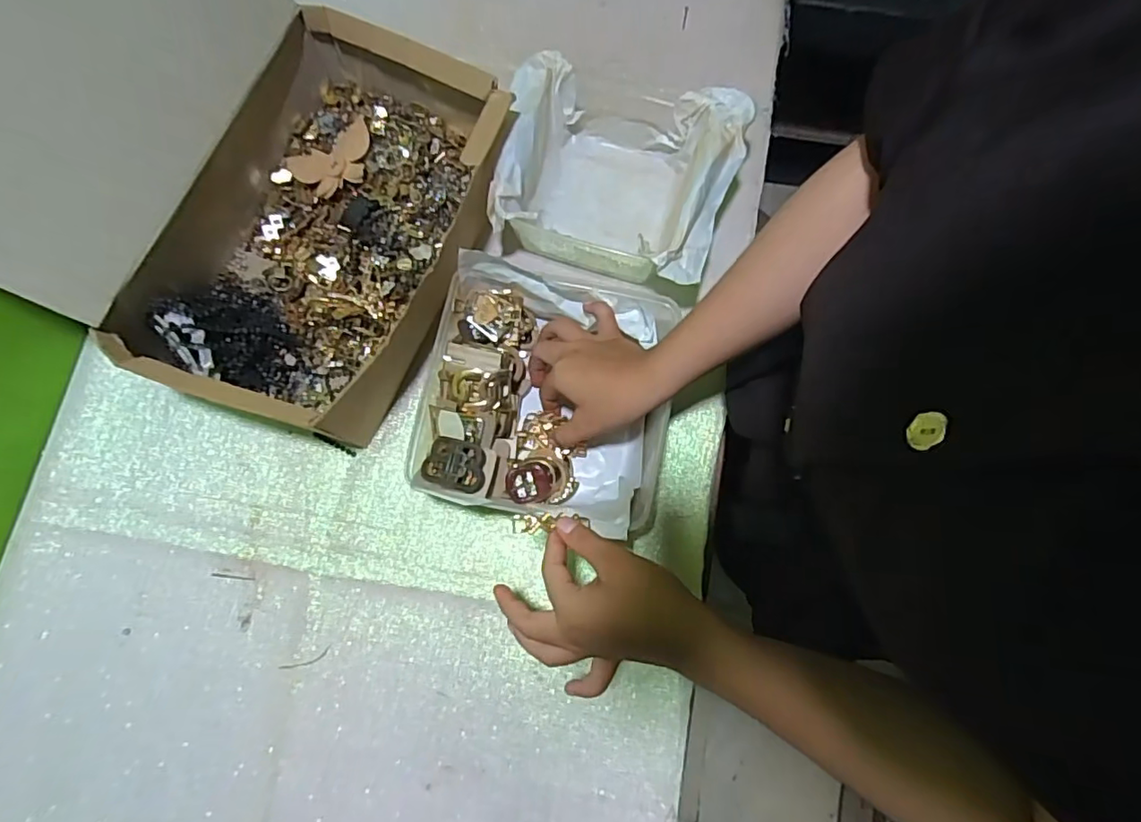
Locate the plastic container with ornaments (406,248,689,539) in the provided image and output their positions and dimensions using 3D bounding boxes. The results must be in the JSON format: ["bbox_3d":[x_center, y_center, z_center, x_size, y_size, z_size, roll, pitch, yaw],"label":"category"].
[{"bbox_3d":[-0.015,-0.014,0.485,0.201,0.087,0.203,12,78,1],"label":"plastic container with ornaments"}]

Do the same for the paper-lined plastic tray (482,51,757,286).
[{"bbox_3d":[0.038,-0.214,0.532,0.204,0.082,0.175,18,78,5],"label":"paper-lined plastic tray"}]

